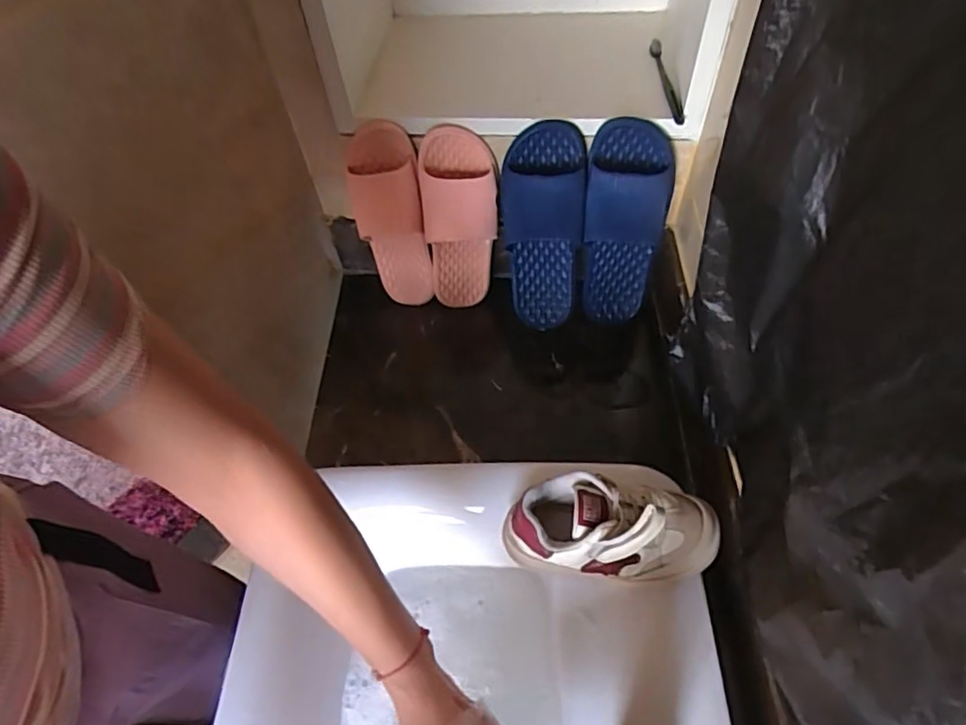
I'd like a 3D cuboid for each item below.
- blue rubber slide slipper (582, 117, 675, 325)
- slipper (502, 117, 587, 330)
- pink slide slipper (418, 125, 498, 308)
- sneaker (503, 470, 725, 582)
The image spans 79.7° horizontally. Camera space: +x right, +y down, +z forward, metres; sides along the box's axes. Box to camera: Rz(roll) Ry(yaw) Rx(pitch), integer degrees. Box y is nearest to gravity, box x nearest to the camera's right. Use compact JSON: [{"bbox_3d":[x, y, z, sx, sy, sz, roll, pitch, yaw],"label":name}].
[{"bbox_3d":[0.187,-0.176,0.782,0.110,0.283,0.073,-2,46,3],"label":"blue rubber slide slipper"},{"bbox_3d":[0.082,-0.182,0.787,0.114,0.276,0.075,16,47,15],"label":"slipper"},{"bbox_3d":[-0.030,-0.192,0.813,0.099,0.252,0.078,-6,55,1],"label":"pink slide slipper"},{"bbox_3d":[0.117,0.150,0.530,0.194,0.096,0.081,1,55,5],"label":"sneaker"}]

